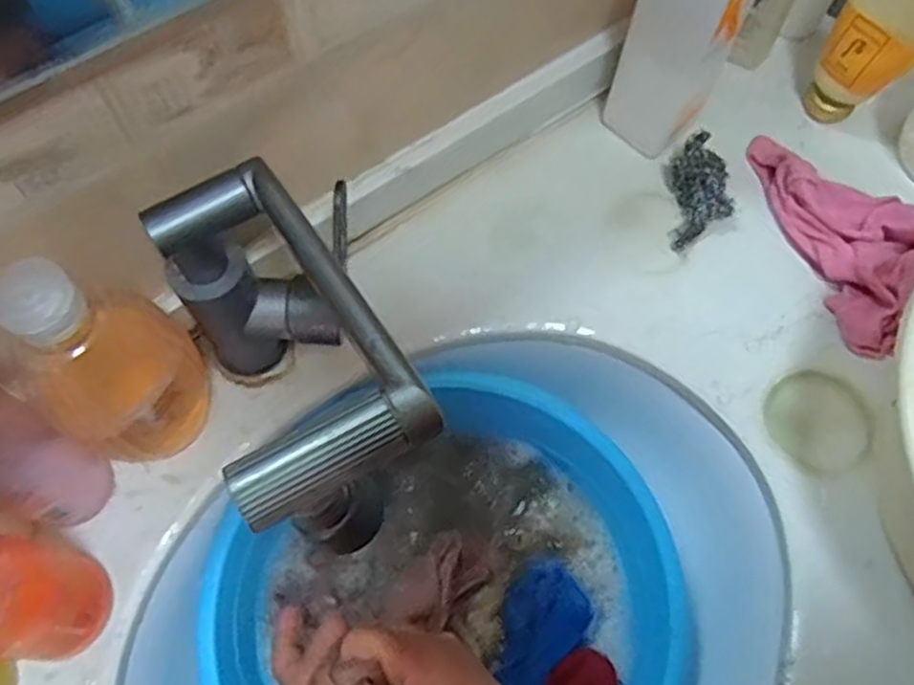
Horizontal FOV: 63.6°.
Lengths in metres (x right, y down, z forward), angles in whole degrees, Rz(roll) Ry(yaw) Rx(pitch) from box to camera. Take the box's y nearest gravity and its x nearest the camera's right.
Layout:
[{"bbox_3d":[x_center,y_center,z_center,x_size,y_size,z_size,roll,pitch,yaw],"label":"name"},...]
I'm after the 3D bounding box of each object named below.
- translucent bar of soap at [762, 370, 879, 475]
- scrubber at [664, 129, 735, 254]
[{"bbox_3d":[0.251,0.052,0.508,0.066,0.008,0.071,1,68,-2],"label":"translucent bar of soap"},{"bbox_3d":[0.185,-0.115,0.560,0.044,0.035,0.083,3,68,-2],"label":"scrubber"}]

